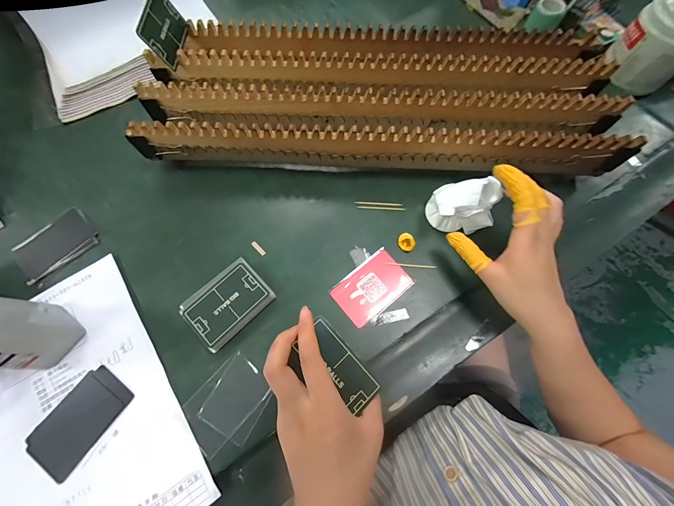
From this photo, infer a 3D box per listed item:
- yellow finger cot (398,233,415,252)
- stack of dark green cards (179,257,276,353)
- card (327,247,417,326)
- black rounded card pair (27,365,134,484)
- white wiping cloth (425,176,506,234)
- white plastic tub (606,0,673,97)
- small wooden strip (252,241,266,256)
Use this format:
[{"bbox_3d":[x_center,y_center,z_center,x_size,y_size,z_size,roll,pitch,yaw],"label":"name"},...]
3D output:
[{"bbox_3d":[0.084,-0.013,0.356,0.014,0.017,0.022,-22,73,-7],"label":"yellow finger cot"},{"bbox_3d":[-0.123,0.055,0.331,0.087,0.018,0.066,-42,76,-13],"label":"stack of dark green cards"},{"bbox_3d":[0.041,0.040,0.345,0.086,0.004,0.057,-38,76,-12],"label":"card"},{"bbox_3d":[-0.263,0.170,0.300,0.059,0.004,0.095,32,74,10],"label":"black rounded card pair"},{"bbox_3d":[0.148,-0.056,0.346,0.077,0.064,0.050,4,71,1],"label":"white wiping cloth"},{"bbox_3d":[0.471,-0.307,0.422,0.091,0.090,0.092,0,71,0],"label":"white plastic tub"},{"bbox_3d":[-0.097,-0.006,0.362,0.006,0.004,0.023,-43,77,-13],"label":"small wooden strip"}]

